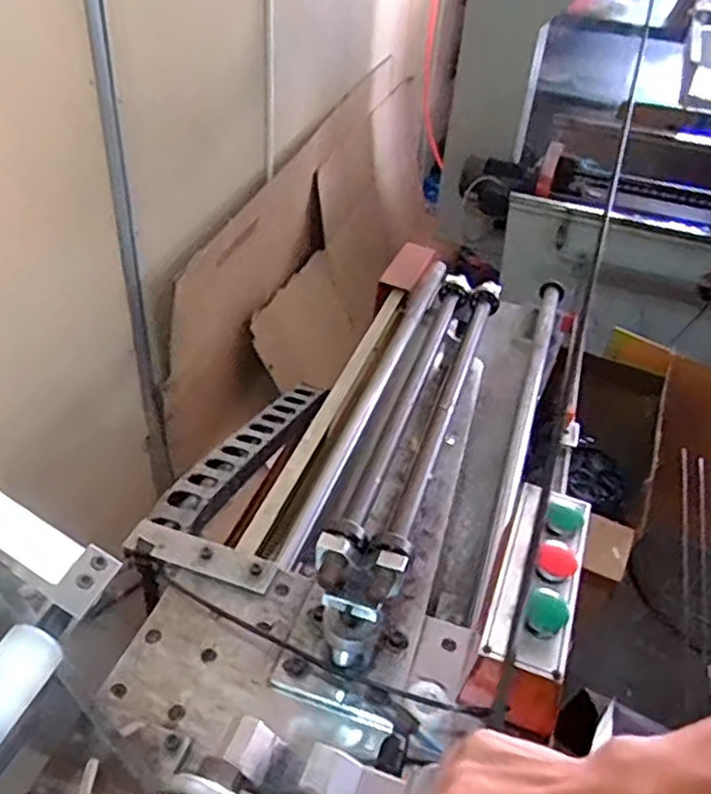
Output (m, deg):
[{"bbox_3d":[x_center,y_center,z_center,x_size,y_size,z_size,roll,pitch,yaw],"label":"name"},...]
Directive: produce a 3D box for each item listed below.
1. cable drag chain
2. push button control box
[{"bbox_3d":[-0.143,0.068,0.982,0.061,0.032,0.457,15,24,13],"label":"cable drag chain"},{"bbox_3d":[0.169,0.190,0.668,0.077,0.095,0.212,16,38,15],"label":"push button control box"}]

